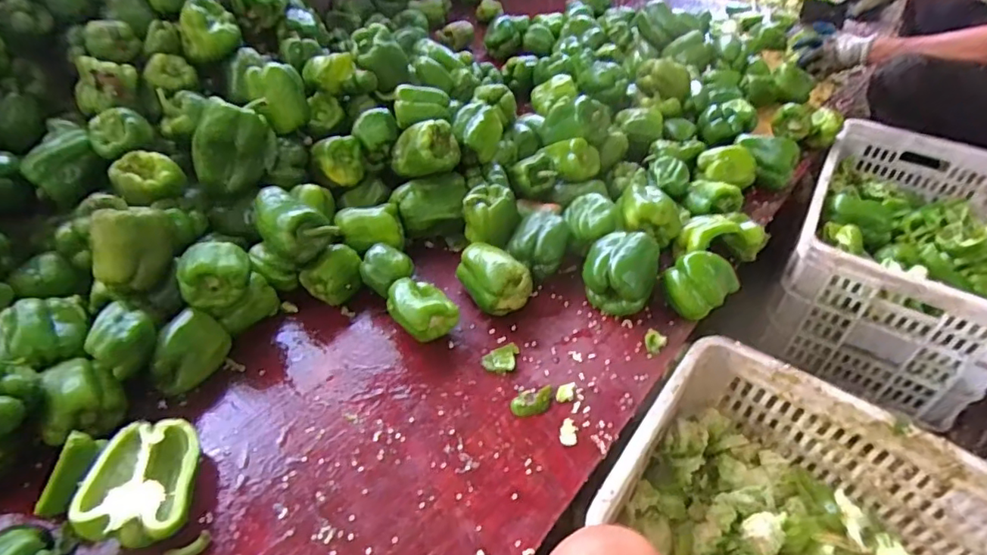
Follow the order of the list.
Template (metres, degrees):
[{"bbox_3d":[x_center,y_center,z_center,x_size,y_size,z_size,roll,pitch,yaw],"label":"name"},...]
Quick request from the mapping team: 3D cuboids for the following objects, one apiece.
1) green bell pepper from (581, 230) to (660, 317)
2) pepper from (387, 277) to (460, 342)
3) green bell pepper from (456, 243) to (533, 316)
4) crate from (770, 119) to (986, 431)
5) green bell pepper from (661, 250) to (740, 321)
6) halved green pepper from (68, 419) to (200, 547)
[{"bbox_3d":[0.173,-0.007,0.759,0.095,0.085,0.085,21,47,19],"label":"green bell pepper"},{"bbox_3d":[-0.091,0.043,0.702,0.071,0.072,0.076,1,44,-1],"label":"pepper"},{"bbox_3d":[-0.002,0.002,0.744,0.071,0.074,0.094,-25,50,-25],"label":"green bell pepper"},{"bbox_3d":[0.738,-0.038,1.009,0.331,0.286,0.434,24,48,22],"label":"crate"},{"bbox_3d":[0.282,0.005,0.751,0.085,0.065,0.074,-28,51,-28],"label":"green bell pepper"},{"bbox_3d":[-0.327,0.194,0.524,0.089,0.057,0.118,-6,44,-8],"label":"halved green pepper"}]

